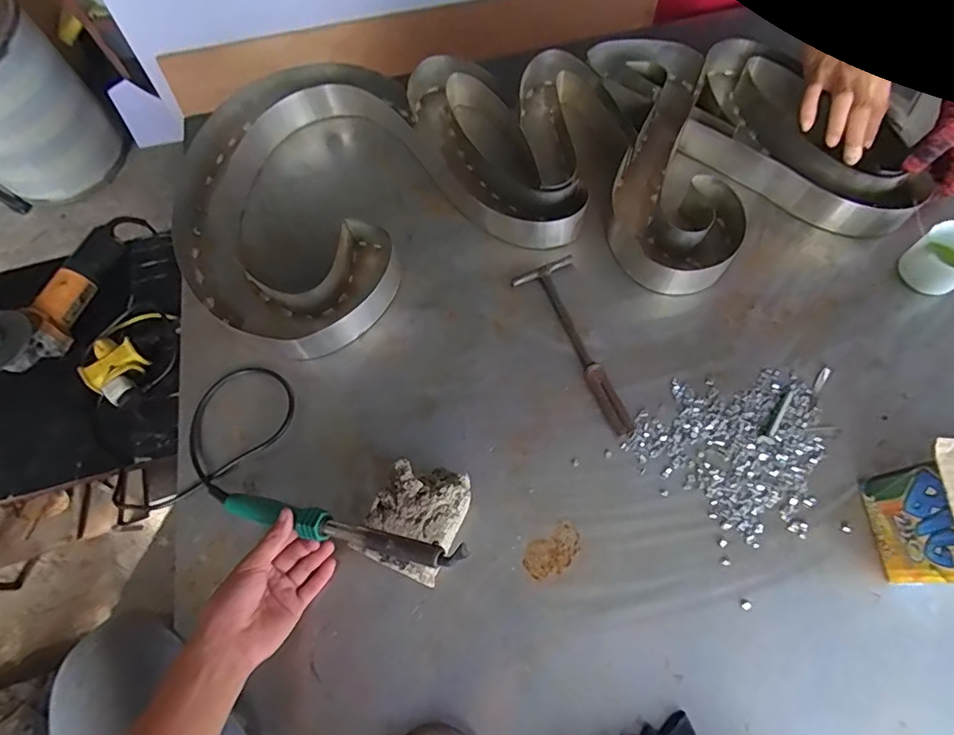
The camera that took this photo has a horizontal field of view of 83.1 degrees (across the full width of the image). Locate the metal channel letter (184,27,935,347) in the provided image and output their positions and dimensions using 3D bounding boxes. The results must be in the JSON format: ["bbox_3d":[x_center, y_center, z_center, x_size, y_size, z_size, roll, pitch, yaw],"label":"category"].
[{"bbox_3d":[0.050,-0.248,0.675,0.834,0.070,0.382,-10,67,-1],"label":"metal channel letter"}]

